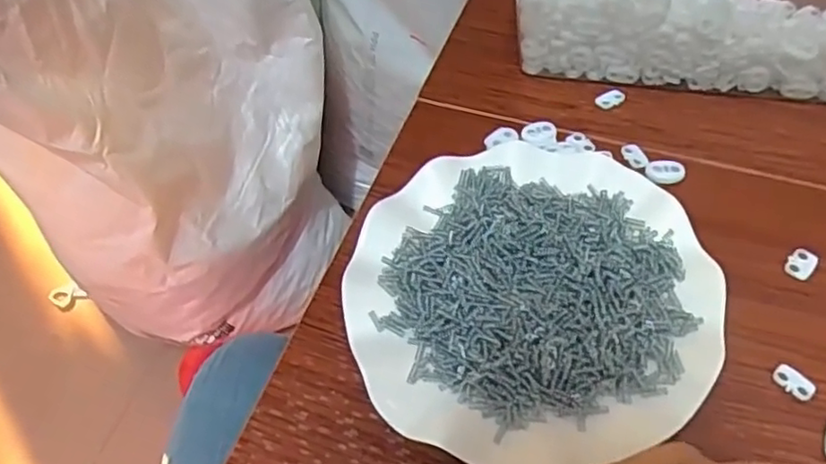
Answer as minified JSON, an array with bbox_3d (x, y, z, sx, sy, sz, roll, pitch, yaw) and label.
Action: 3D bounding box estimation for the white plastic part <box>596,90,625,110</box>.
[{"bbox_3d":[0.132,-0.089,0.433,0.020,0.004,0.012,-24,57,-11],"label":"white plastic part"}]

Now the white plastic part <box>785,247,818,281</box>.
[{"bbox_3d":[0.212,0.017,0.352,0.013,0.004,0.019,32,64,23],"label":"white plastic part"}]

